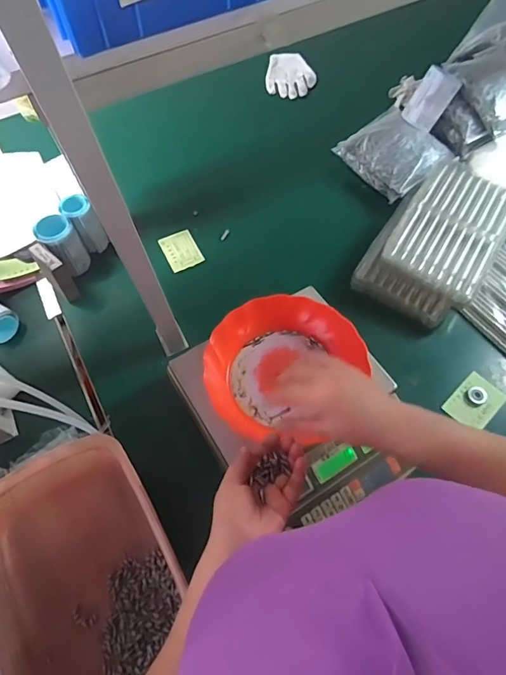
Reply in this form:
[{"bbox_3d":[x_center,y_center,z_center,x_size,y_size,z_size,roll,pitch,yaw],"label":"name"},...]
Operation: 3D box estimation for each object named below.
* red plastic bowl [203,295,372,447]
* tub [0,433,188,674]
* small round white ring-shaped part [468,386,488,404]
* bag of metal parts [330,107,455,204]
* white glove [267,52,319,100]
[{"bbox_3d":[0.034,0.039,0.577,0.186,0.057,0.197,-1,63,1],"label":"red plastic bowl"},{"bbox_3d":[-0.200,0.286,0.519,0.214,0.092,0.285,-30,66,-13],"label":"tub"},{"bbox_3d":[0.364,0.093,0.700,0.031,0.004,0.029,-1,63,1],"label":"small round white ring-shaped part"},{"bbox_3d":[0.303,-0.387,0.923,0.165,0.088,0.203,-33,66,-14],"label":"bag of metal parts"},{"bbox_3d":[0.099,-0.671,1.113,0.124,0.034,0.151,8,63,6],"label":"white glove"}]

